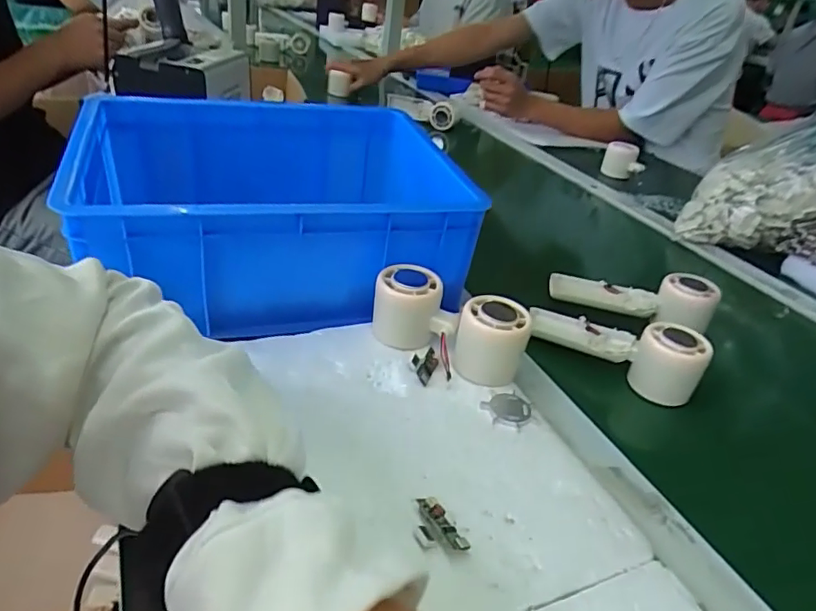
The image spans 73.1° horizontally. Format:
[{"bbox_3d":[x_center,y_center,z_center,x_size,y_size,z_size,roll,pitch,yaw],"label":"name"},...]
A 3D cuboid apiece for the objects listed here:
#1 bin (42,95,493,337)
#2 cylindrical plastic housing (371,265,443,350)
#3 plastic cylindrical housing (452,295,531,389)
[{"bbox_3d":[-0.132,-0.101,0.544,0.320,0.133,0.274,-7,35,-23],"label":"bin"},{"bbox_3d":[-0.001,0.002,0.475,0.055,0.058,0.044,7,32,-2],"label":"cylindrical plastic housing"},{"bbox_3d":[0.067,0.028,0.447,0.054,0.057,0.043,10,32,4],"label":"plastic cylindrical housing"}]

